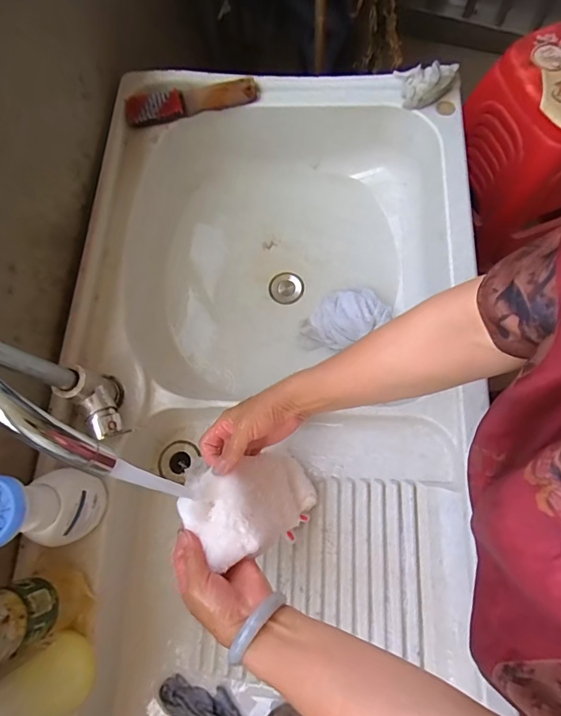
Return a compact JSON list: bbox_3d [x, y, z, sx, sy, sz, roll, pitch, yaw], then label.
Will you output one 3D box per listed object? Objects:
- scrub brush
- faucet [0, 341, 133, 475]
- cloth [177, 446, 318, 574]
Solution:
[{"bbox_3d":[-0.148,-0.431,0.704,0.220,0.038,0.046,-12,74,-2],"label":"scrub brush"},{"bbox_3d":[-0.186,0.050,0.421,0.158,0.301,0.065,25,76,8],"label":"faucet"},{"bbox_3d":[-0.026,0.169,0.517,0.048,0.206,0.096,-36,74,25],"label":"cloth"}]

